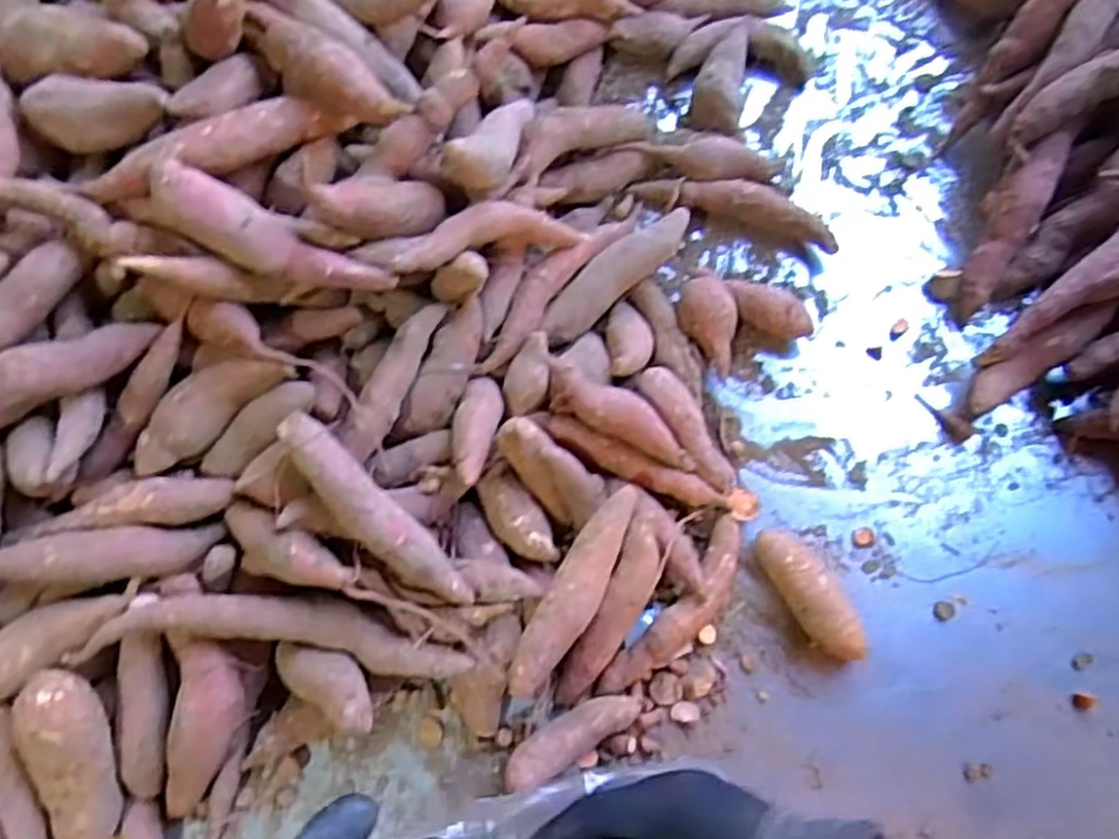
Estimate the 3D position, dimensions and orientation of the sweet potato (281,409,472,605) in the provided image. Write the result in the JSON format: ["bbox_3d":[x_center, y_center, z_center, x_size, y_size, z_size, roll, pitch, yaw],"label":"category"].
[{"bbox_3d":[-0.109,0.055,0.456,0.029,0.024,0.147,-44,93,-12],"label":"sweet potato"}]

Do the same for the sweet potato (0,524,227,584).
[{"bbox_3d":[-0.264,0.077,0.459,0.121,0.024,0.030,-2,69,-27],"label":"sweet potato"}]

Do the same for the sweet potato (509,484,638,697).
[{"bbox_3d":[0.011,0.107,0.491,0.031,0.026,0.139,28,75,9],"label":"sweet potato"}]

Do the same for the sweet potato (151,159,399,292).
[{"bbox_3d":[-0.170,-0.105,0.462,0.142,0.030,0.033,25,72,-14],"label":"sweet potato"}]

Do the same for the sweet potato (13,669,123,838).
[{"bbox_3d":[-0.280,0.200,0.452,0.036,0.030,0.115,-4,107,0],"label":"sweet potato"}]

